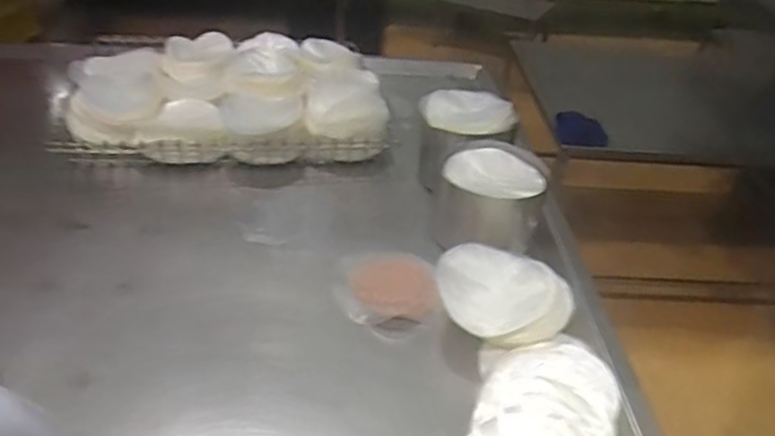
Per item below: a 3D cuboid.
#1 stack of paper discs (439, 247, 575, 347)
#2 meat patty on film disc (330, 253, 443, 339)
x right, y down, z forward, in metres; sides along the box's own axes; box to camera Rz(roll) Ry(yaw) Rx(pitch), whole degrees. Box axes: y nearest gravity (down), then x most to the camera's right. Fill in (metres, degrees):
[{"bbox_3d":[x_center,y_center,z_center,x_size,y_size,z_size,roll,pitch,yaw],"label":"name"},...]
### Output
[{"bbox_3d":[0.134,0.087,0.682,0.157,0.071,0.122,-2,37,-7],"label":"stack of paper discs"},{"bbox_3d":[-0.004,0.083,0.721,0.110,0.029,0.132,-13,39,-21],"label":"meat patty on film disc"}]

